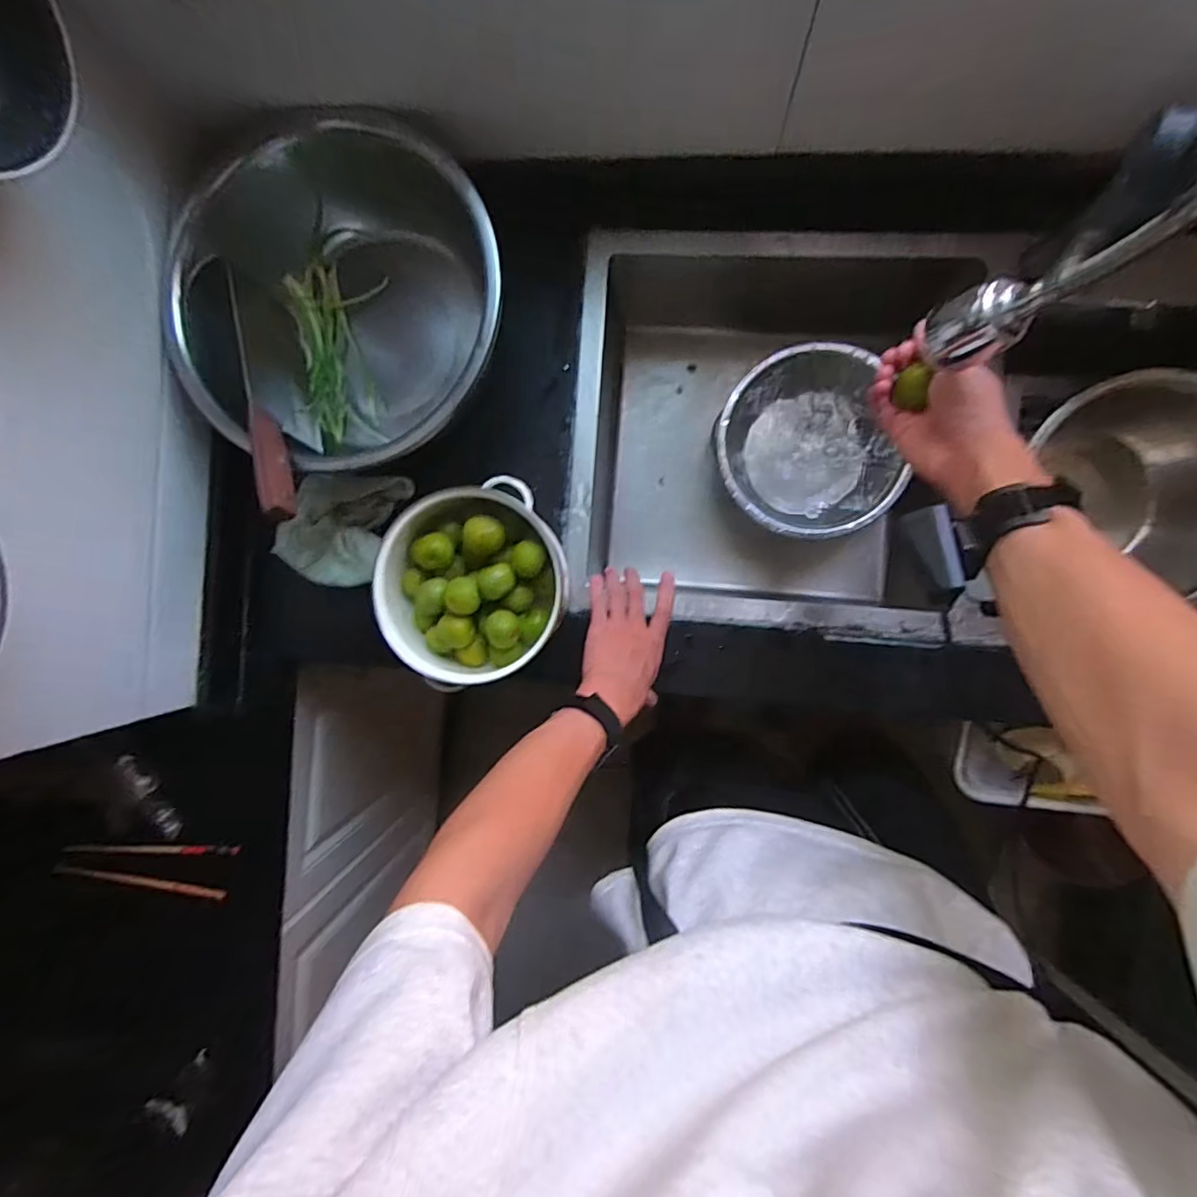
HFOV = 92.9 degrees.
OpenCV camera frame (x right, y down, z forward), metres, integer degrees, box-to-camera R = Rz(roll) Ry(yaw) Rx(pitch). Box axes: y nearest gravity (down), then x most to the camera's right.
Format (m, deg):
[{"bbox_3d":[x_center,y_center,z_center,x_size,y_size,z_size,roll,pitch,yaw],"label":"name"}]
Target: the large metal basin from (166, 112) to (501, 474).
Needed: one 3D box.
[{"bbox_3d":[-0.249,-0.294,0.600,0.320,0.151,0.292,0,92,6],"label":"large metal basin"}]

